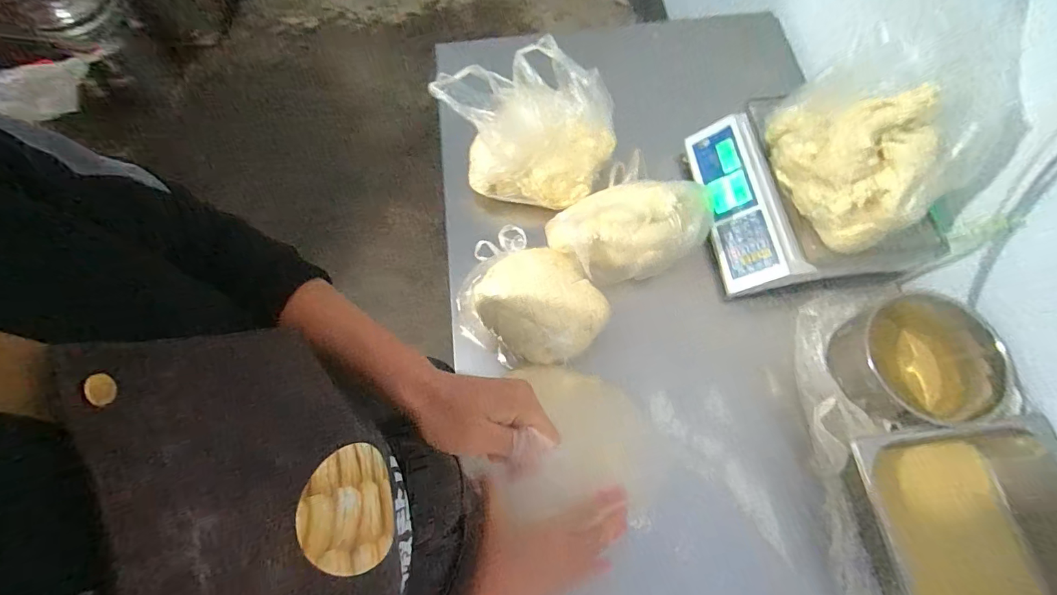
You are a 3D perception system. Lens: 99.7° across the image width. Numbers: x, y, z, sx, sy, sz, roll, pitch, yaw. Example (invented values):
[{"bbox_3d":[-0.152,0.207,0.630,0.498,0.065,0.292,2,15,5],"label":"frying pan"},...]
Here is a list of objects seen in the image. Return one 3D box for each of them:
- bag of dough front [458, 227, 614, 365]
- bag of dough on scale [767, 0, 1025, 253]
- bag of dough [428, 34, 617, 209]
[{"bbox_3d":[0.002,0.004,0.718,0.226,0.096,0.197,38,74,14],"label":"bag of dough front"},{"bbox_3d":[0.492,-0.227,0.637,0.163,0.214,0.239,-22,70,-8],"label":"bag of dough on scale"},{"bbox_3d":[0.001,-0.308,0.807,0.247,0.157,0.260,-29,71,-10],"label":"bag of dough"}]

